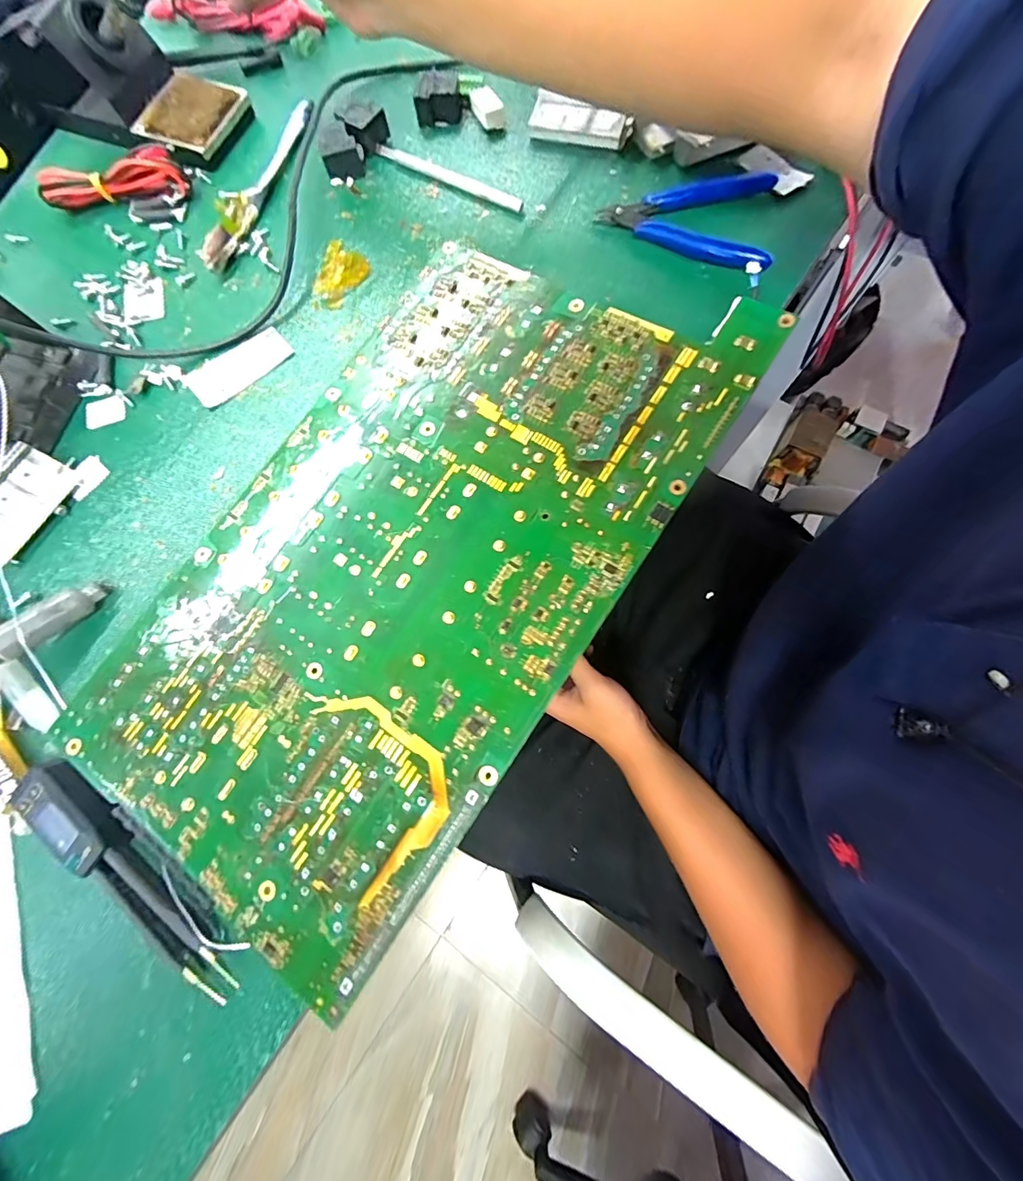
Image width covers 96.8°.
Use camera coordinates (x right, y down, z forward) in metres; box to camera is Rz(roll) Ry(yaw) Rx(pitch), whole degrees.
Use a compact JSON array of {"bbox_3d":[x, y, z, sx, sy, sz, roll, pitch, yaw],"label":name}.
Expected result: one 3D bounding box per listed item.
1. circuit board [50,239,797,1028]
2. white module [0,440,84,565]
[{"bbox_3d":[-0.053,-0.019,0.223,0.194,0.005,0.338,33,83,14],"label":"circuit board"},{"bbox_3d":[-0.308,-0.053,0.282,0.037,0.014,0.069,38,75,-22],"label":"white module"}]

